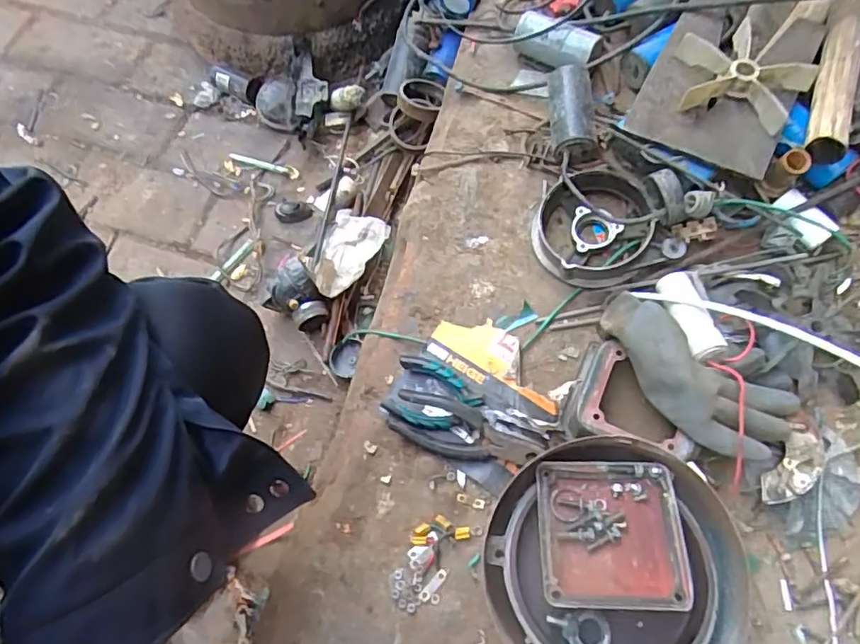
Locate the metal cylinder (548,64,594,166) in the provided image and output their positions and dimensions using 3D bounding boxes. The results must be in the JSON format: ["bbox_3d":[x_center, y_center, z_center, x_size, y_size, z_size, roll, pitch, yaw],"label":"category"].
[{"bbox_3d":[0.163,-0.238,0.654,0.048,0.058,0.121,0,67,2],"label":"metal cylinder"}]

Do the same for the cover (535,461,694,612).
[{"bbox_3d":[0.143,0.165,0.447,0.110,0.022,0.107,2,67,2],"label":"cover"}]

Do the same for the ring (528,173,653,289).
[{"bbox_3d":[0.174,-0.103,0.611,0.115,0.052,0.125,-1,67,1],"label":"ring"}]

